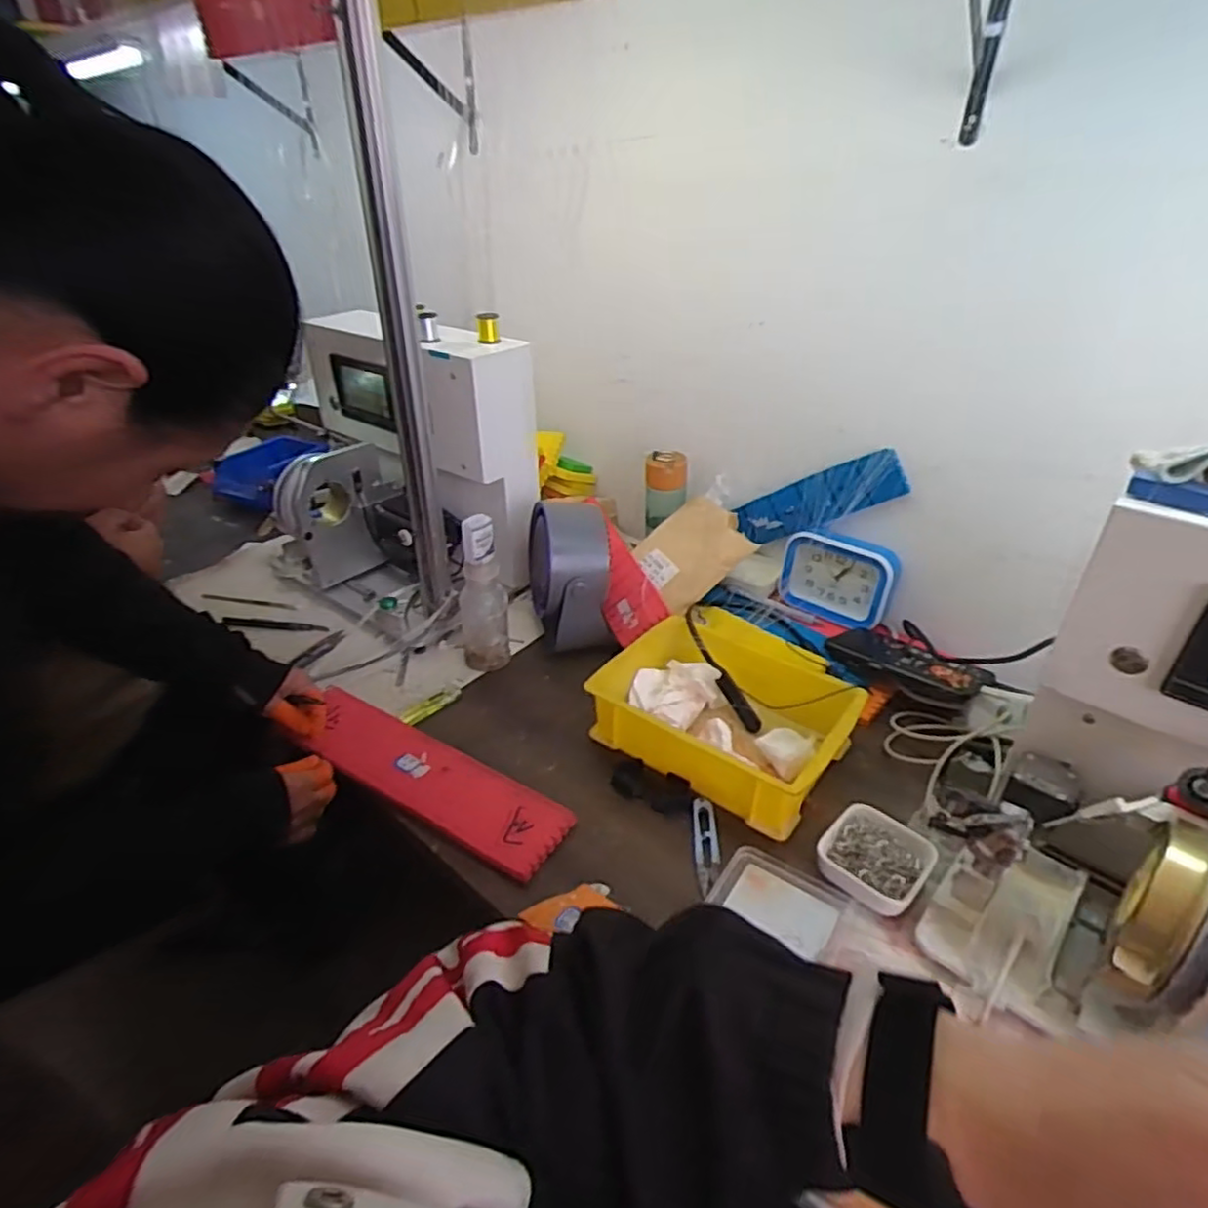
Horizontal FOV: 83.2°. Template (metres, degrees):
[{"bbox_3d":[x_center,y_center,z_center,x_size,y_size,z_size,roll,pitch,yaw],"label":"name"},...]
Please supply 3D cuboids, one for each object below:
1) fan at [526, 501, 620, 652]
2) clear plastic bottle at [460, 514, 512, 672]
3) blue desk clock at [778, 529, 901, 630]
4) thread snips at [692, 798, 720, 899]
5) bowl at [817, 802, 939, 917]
[{"bbox_3d":[-0.045,-0.050,0.882,0.088,0.166,0.152,-7,33,-10],"label":"fan"},{"bbox_3d":[-0.146,-0.004,0.815,0.058,0.196,0.048,-4,33,-6],"label":"clear plastic bottle"},{"bbox_3d":[0.302,-0.034,0.888,0.143,0.109,0.038,23,39,32],"label":"blue desk clock"},{"bbox_3d":[0.095,0.221,0.626,0.022,0.009,0.097,1,33,2],"label":"thread snips"},{"bbox_3d":[0.237,0.222,0.594,0.083,0.030,0.075,27,41,36],"label":"bowl"}]

